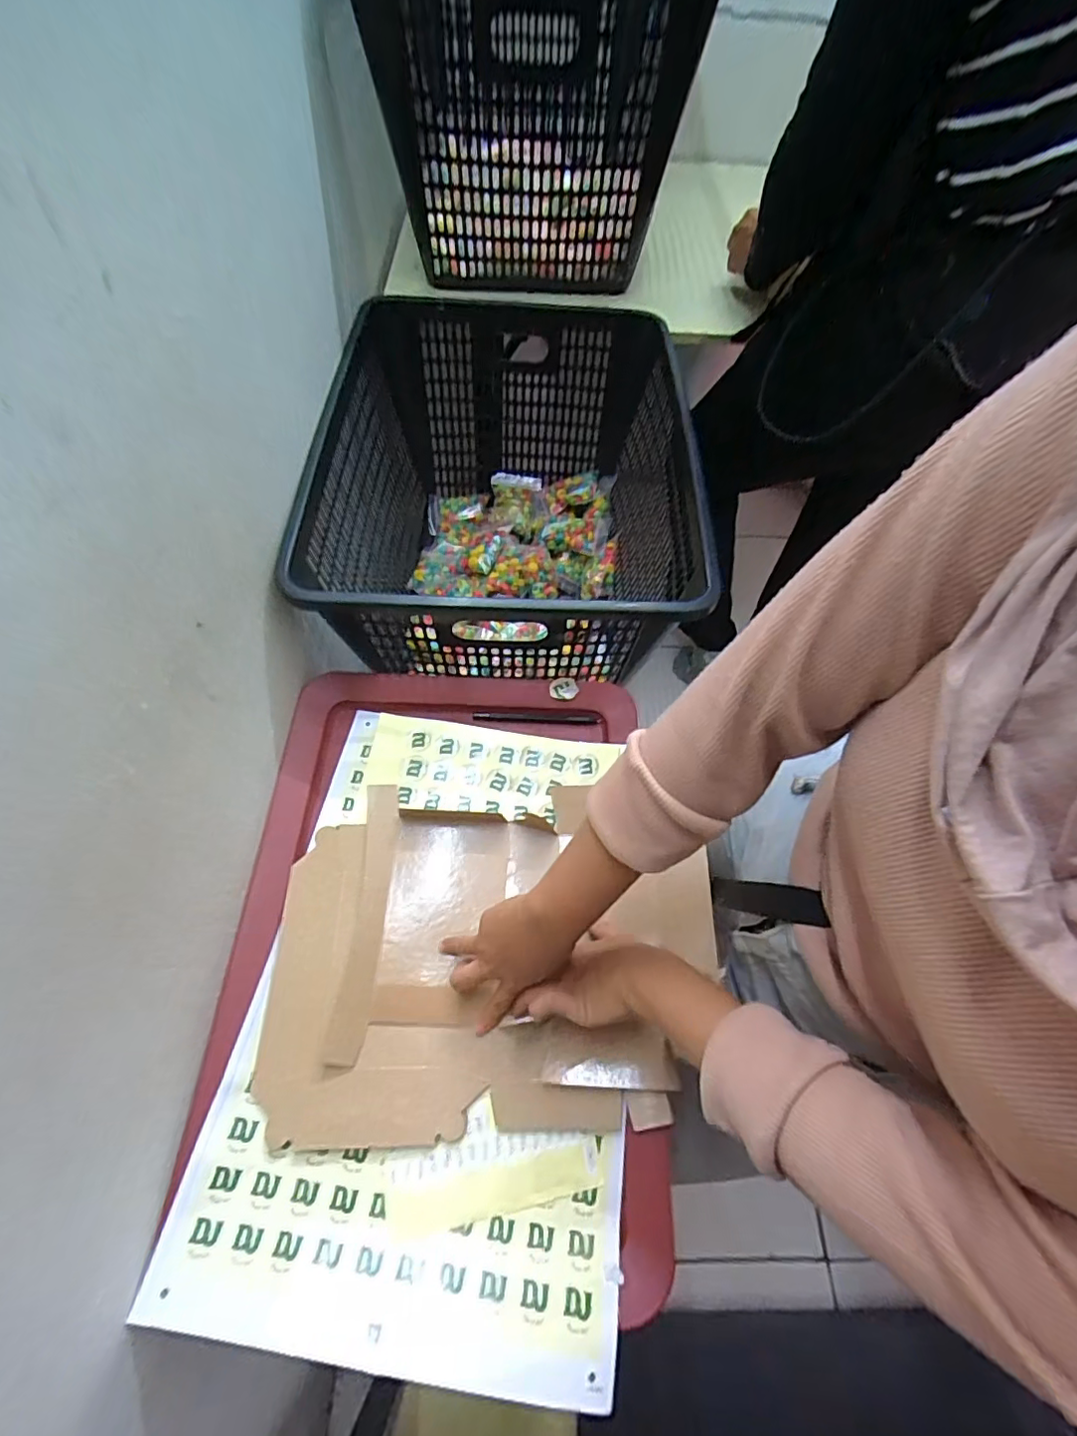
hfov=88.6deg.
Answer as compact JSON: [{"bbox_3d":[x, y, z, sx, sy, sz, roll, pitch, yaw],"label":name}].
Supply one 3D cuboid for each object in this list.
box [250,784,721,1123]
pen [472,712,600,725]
[{"bbox_3d":[-0.038,0.191,0.489,0.375,0.042,0.263,1,62,-1],"label":"box"},{"bbox_3d":[-0.002,-0.001,0.605,0.135,0.006,0.010,3,62,0],"label":"pen"}]

